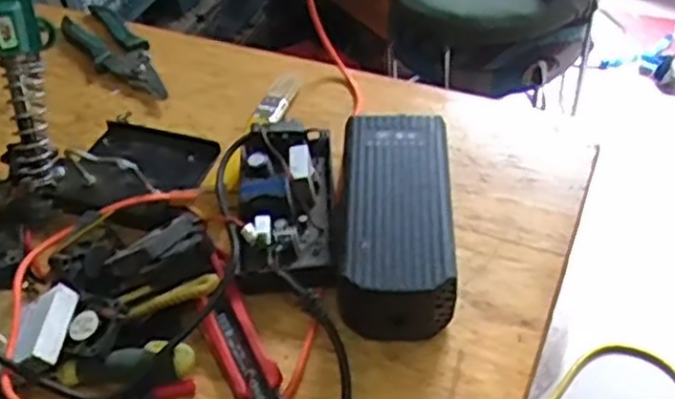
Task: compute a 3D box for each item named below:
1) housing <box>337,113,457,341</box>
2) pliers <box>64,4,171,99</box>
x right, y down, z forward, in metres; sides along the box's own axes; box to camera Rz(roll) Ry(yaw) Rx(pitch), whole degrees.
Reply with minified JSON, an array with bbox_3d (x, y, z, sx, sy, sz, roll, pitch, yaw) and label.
[{"bbox_3d":[0.038,0.015,0.510,0.075,0.064,0.155,-1,48,5],"label":"housing"},{"bbox_3d":[-0.208,-0.140,0.708,0.050,0.015,0.176,-33,53,-22],"label":"pliers"}]

